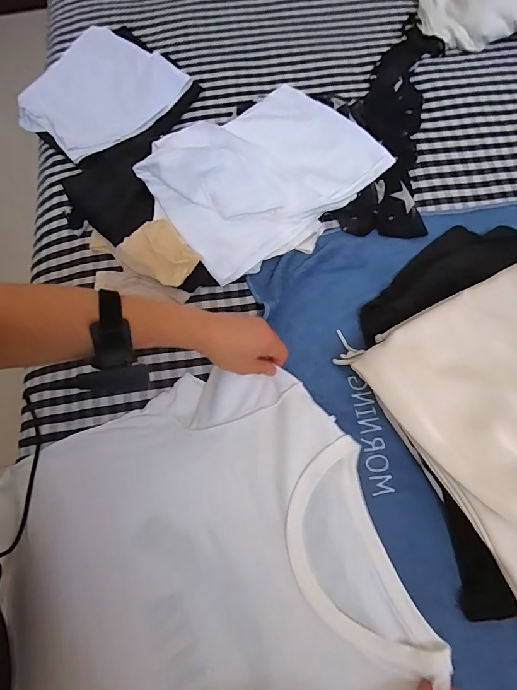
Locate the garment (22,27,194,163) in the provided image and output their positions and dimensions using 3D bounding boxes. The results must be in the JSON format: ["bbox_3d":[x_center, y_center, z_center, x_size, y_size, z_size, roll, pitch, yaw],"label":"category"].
[{"bbox_3d":[-0.307,-0.469,0.717,0.290,0.040,0.257,40,76,15],"label":"garment"}]

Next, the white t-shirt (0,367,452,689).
[{"bbox_3d":[-0.094,0.289,0.437,0.484,0.067,0.455,-20,68,2],"label":"white t-shirt"}]

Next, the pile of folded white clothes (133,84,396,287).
[{"bbox_3d":[0.010,-0.282,0.602,0.349,0.075,0.252,-39,73,-12],"label":"pile of folded white clothes"}]

